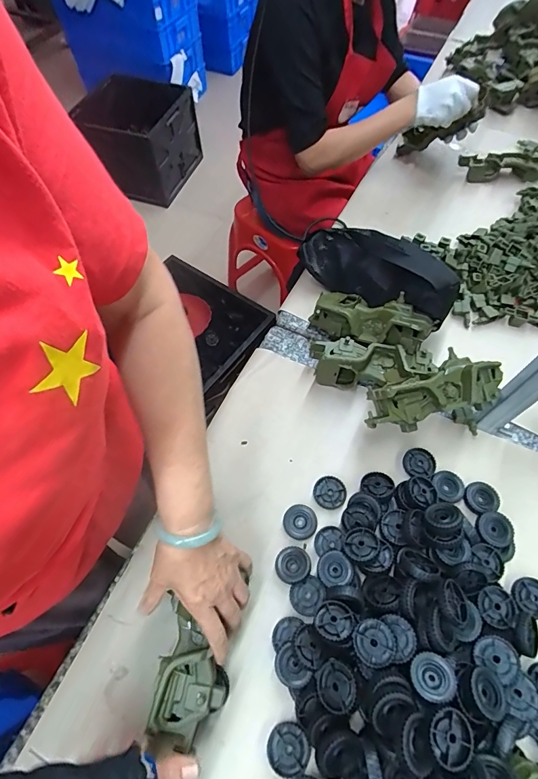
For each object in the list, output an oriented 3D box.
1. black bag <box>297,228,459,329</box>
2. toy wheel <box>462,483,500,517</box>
[{"bbox_3d":[0.166,-0.192,0.632,0.275,0.097,0.082,32,66,34],"label":"black bag"},{"bbox_3d":[0.286,0.146,0.528,0.042,0.016,0.041,-1,61,1],"label":"toy wheel"}]

